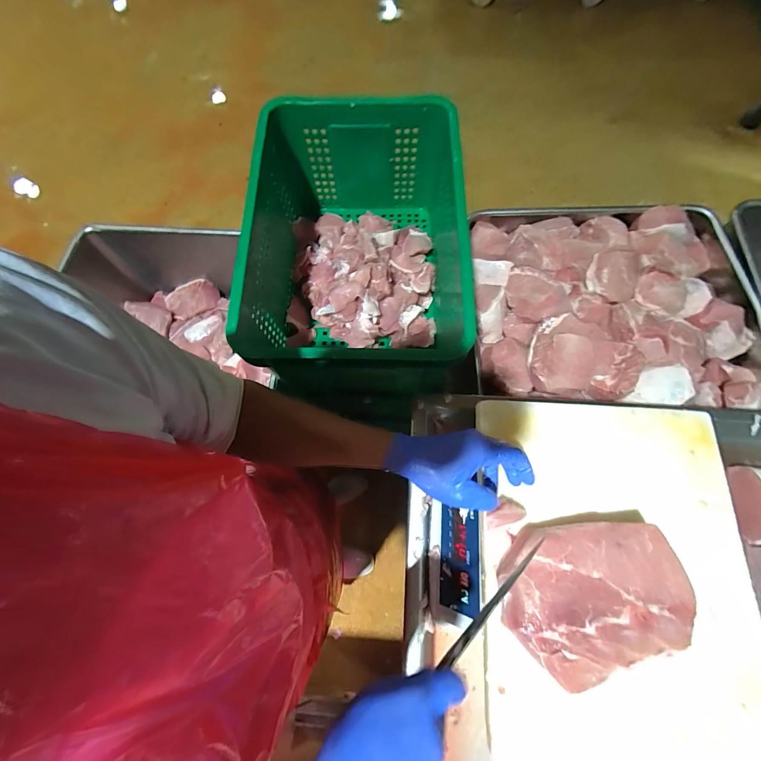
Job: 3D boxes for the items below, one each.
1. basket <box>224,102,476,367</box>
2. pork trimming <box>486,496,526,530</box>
[{"bbox_3d":[-0.033,-0.241,0.671,0.393,0.267,0.513,1,73,1],"label":"basket"},{"bbox_3d":[0.146,0.154,0.397,0.048,0.025,0.029,-14,73,-3],"label":"pork trimming"}]

